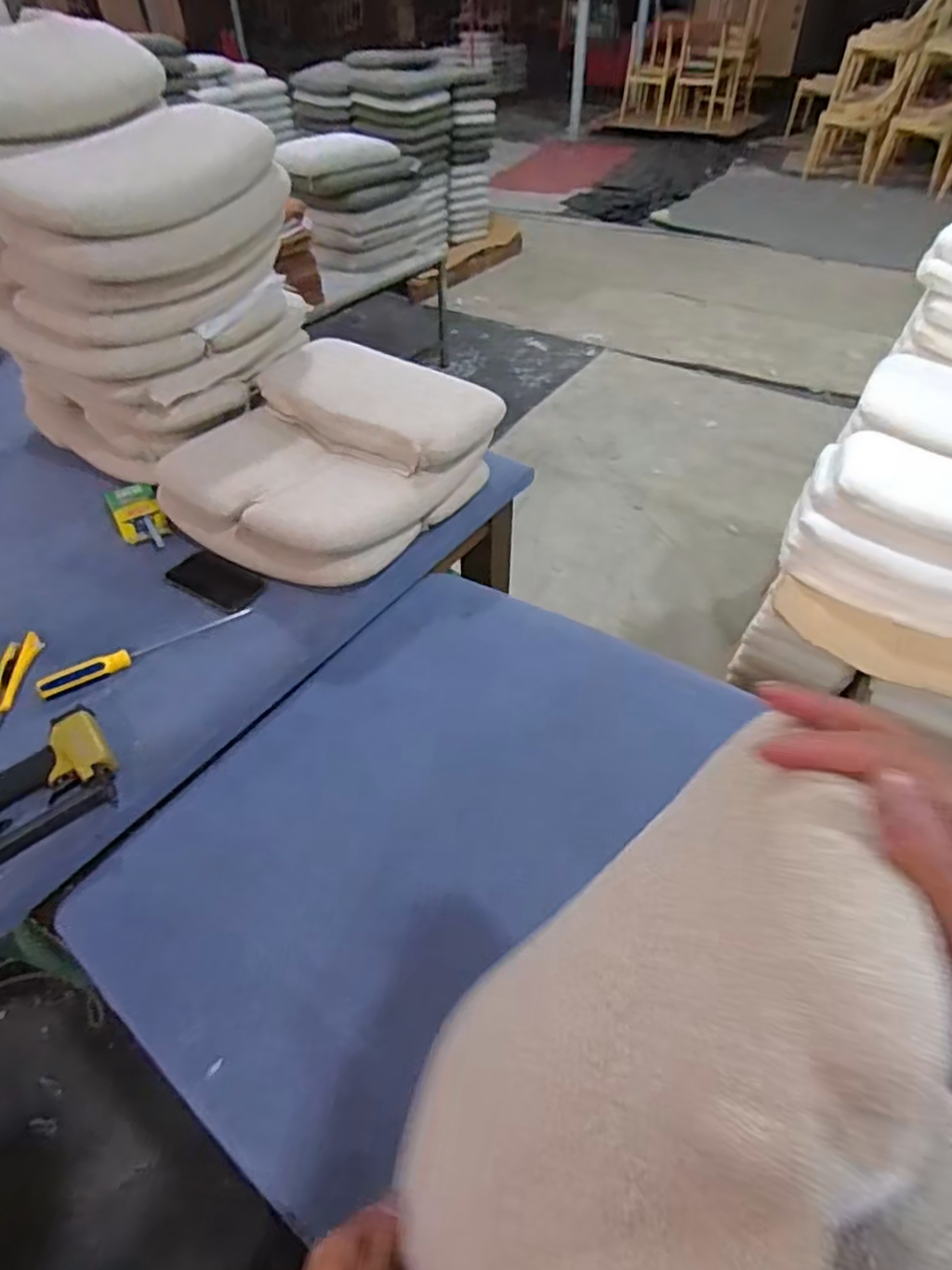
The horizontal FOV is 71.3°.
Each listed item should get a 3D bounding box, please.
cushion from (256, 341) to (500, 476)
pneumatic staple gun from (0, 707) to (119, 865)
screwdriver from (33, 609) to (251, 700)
[{"bbox_3d":[-0.176,-0.407,1.146,0.441,0.085,0.208,26,52,24],"label":"cushion"},{"bbox_3d":[-0.534,0.186,0.772,0.217,0.053,0.127,-30,54,-25],"label":"pneumatic staple gun"},{"bbox_3d":[-0.464,0.017,0.945,0.291,0.024,0.031,-28,52,-23],"label":"screwdriver"}]

